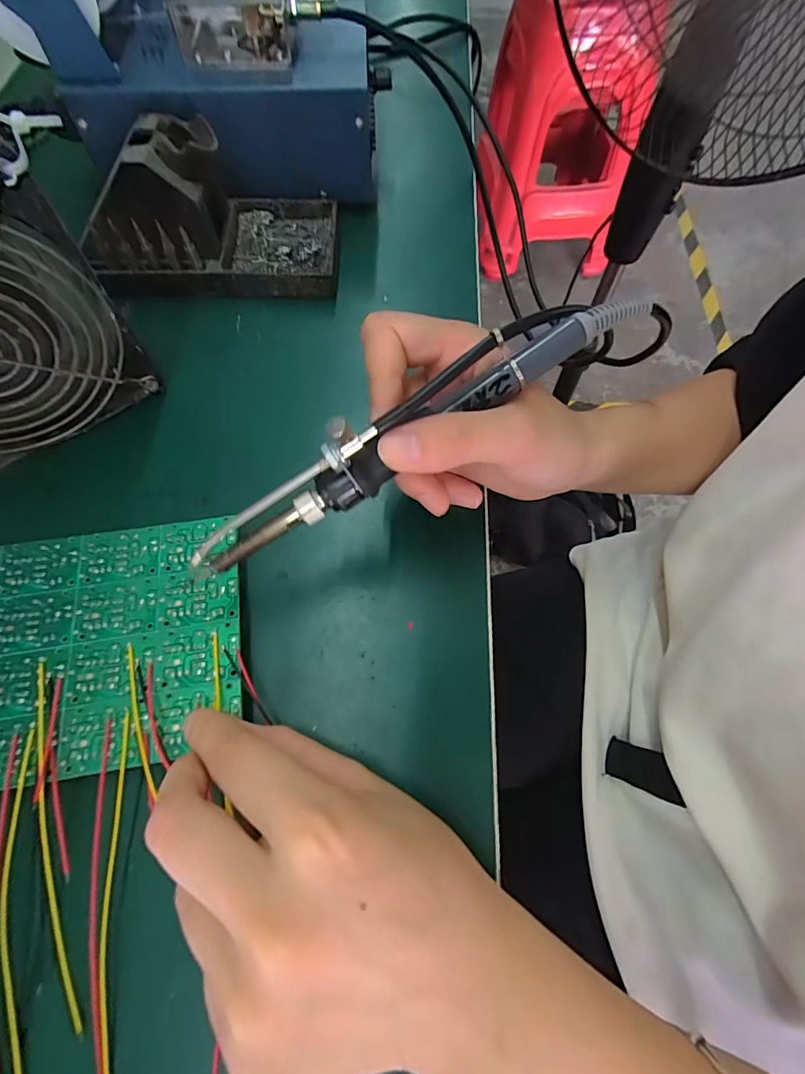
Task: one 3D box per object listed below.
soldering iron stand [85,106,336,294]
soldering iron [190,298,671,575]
[{"bbox_3d":[-0.116,-0.199,0.282,0.147,0.068,0.079,-3,66,-2],"label":"soldering iron stand"},{"bbox_3d":[0.009,-0.044,0.181,0.208,0.042,0.025,-31,70,0],"label":"soldering iron"}]

